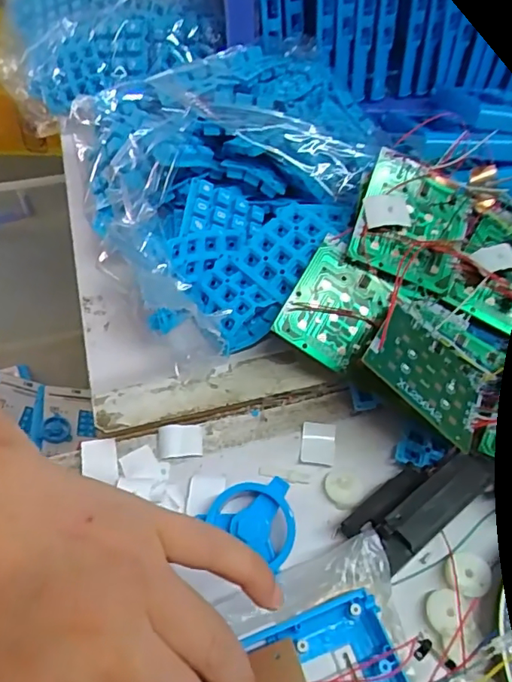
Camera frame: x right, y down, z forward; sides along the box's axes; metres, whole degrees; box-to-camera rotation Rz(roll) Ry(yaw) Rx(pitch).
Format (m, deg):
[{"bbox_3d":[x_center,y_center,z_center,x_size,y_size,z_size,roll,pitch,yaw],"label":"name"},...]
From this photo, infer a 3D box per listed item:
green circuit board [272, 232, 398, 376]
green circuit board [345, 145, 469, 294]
[{"bbox_3d":[0.049,-0.020,0.336,0.057,0.004,0.068,32,76,-5],"label":"green circuit board"},{"bbox_3d":[0.101,-0.075,0.347,0.071,0.008,0.074,20,82,-9],"label":"green circuit board"}]

